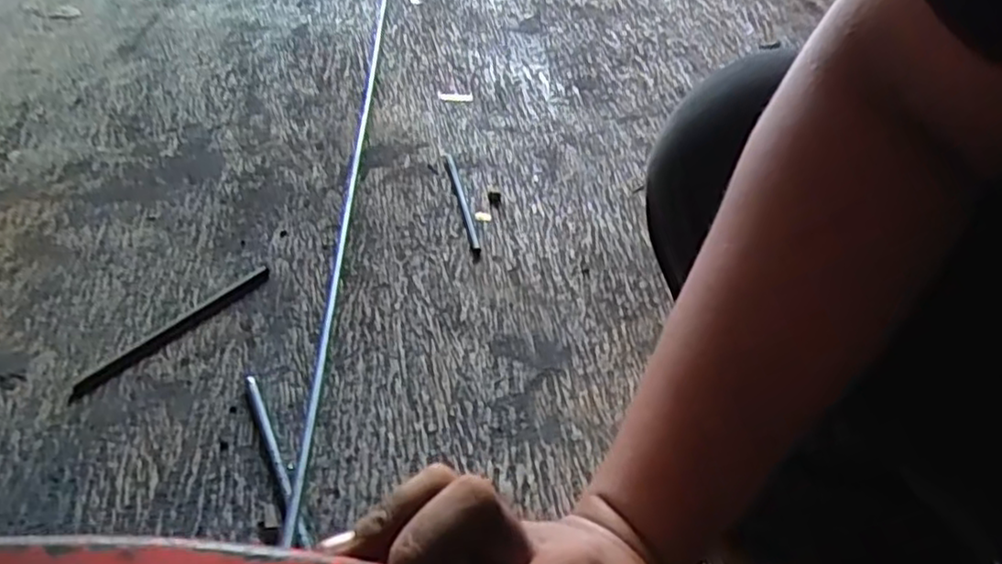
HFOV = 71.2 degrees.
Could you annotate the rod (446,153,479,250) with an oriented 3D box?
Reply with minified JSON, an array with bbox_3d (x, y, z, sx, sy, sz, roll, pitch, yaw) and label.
[{"bbox_3d":[-0.057,-0.123,1.020,0.013,0.009,0.237,-10,41,-8],"label":"rod"}]

